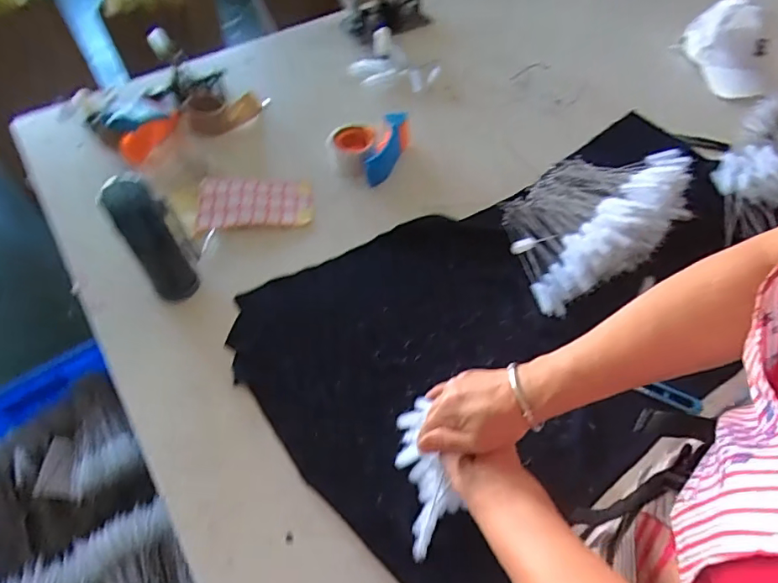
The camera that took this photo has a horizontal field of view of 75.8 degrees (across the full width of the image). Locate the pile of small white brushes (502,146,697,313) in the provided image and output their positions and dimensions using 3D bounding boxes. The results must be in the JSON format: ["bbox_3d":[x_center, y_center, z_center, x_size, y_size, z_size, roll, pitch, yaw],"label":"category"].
[{"bbox_3d":[0.320,-0.142,0.796,0.362,0.099,0.228,-28,57,-17],"label":"pile of small white brushes"}]

